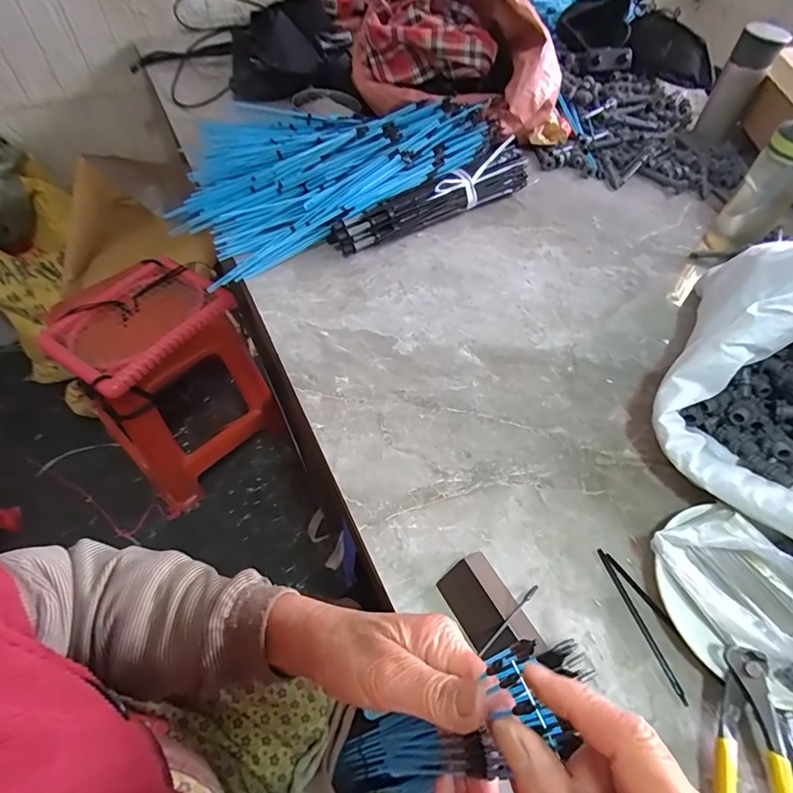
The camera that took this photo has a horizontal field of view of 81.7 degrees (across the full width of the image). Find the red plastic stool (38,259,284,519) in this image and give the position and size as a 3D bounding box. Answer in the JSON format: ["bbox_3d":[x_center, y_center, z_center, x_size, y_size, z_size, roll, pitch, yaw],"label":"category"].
[{"bbox_3d":[-0.559,-0.032,1.146,0.320,0.481,0.362,38,62,23],"label":"red plastic stool"}]

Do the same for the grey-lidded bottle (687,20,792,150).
[{"bbox_3d":[0.651,-0.598,0.879,0.077,0.171,0.063,37,61,23],"label":"grey-lidded bottle"}]

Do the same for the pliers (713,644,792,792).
[{"bbox_3d":[0.237,0.259,0.303,0.060,0.022,0.165,2,68,0],"label":"pliers"}]

